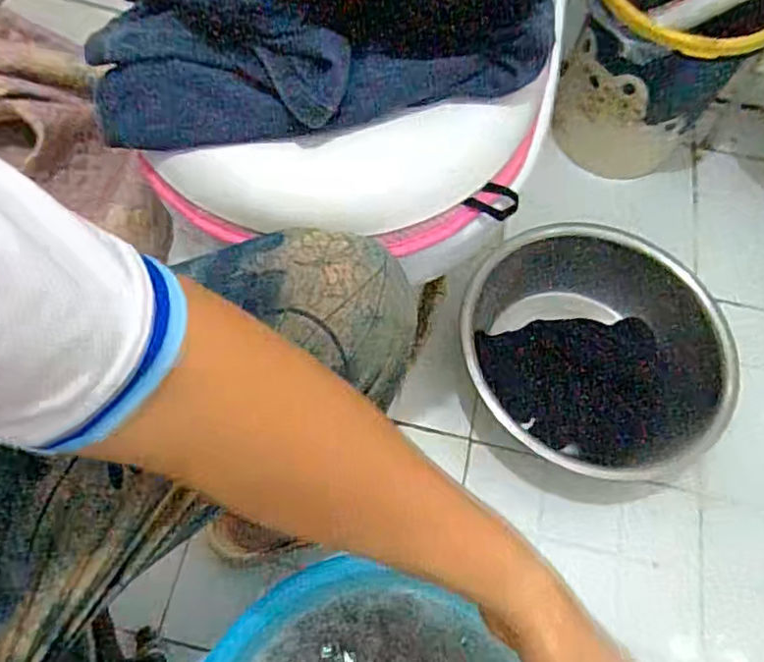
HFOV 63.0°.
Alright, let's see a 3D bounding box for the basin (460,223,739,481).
[{"bbox_3d":[0.280,0.019,0.806,0.311,0.088,0.328,2,63,-5],"label":"basin"}]

